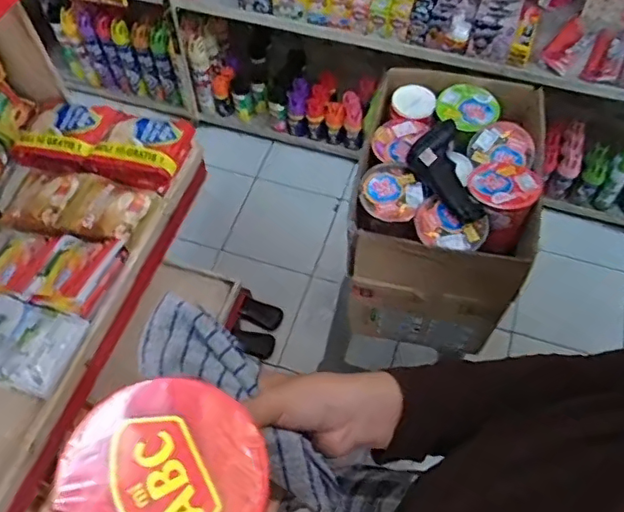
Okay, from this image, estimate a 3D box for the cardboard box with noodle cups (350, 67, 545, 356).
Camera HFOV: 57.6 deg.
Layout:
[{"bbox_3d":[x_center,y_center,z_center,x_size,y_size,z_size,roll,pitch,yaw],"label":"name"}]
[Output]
[{"bbox_3d":[0.224,-0.078,1.012,0.267,0.325,0.357,11,59,7],"label":"cardboard box with noodle cups"}]

